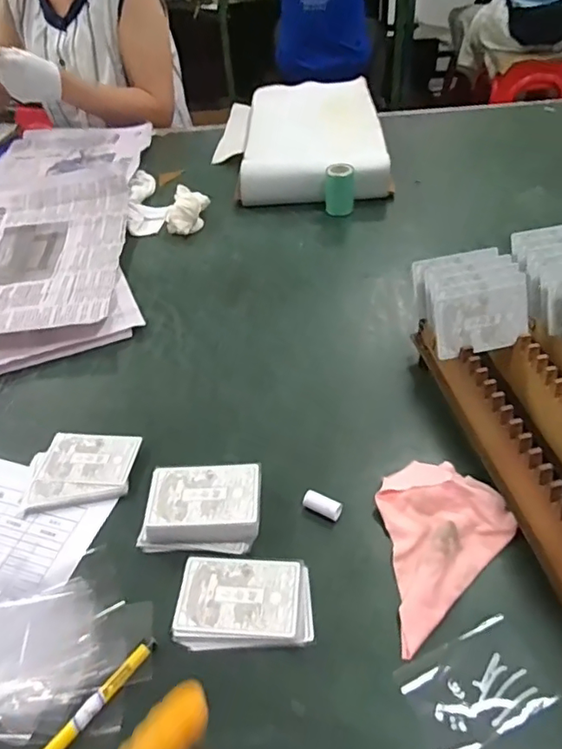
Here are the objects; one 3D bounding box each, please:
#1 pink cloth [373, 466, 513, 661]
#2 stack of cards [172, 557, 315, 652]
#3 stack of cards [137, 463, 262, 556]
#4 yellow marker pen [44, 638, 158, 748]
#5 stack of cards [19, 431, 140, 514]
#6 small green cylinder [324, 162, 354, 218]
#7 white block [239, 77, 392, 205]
[{"bbox_3d":[0.106,0.121,0.410,0.137,0.018,0.094,-35,51,-26],"label":"pink cloth"},{"bbox_3d":[-0.026,0.163,0.388,0.095,0.007,0.062,-2,44,5],"label":"stack of cards"},{"bbox_3d":[-0.061,0.107,0.435,0.091,0.030,0.065,1,45,7],"label":"stack of cards"},{"bbox_3d":[-0.117,0.208,0.348,0.013,0.007,0.089,28,54,30],"label":"yellow marker pen"},{"bbox_3d":[-0.178,0.086,0.484,0.091,0.009,0.077,0,45,6],"label":"stack of cards"},{"bbox_3d":[0.087,-0.272,0.797,0.042,0.065,0.032,0,45,7],"label":"small green cylinder"},{"bbox_3d":[0.056,-0.419,0.936,0.222,0.093,0.405,-2,44,5],"label":"white block"}]

